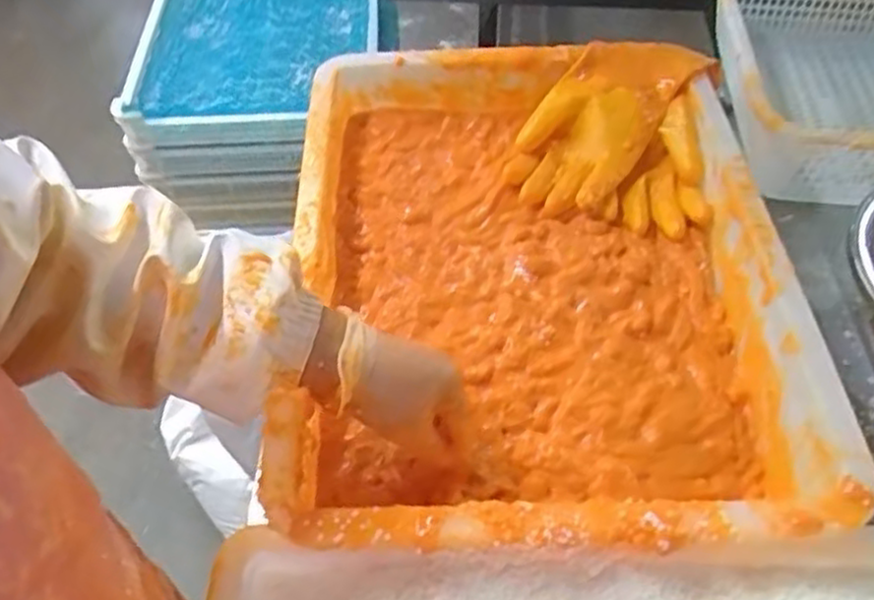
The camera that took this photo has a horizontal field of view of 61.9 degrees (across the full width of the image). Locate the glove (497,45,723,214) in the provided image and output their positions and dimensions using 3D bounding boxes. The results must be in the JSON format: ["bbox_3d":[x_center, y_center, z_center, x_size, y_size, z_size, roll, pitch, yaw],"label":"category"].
[{"bbox_3d":[0.152,-0.179,0.700,0.117,0.058,0.235,29,57,22],"label":"glove"}]

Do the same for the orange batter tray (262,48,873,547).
[{"bbox_3d":[0.080,-0.045,0.606,0.376,0.084,0.517,-1,54,0],"label":"orange batter tray"}]

